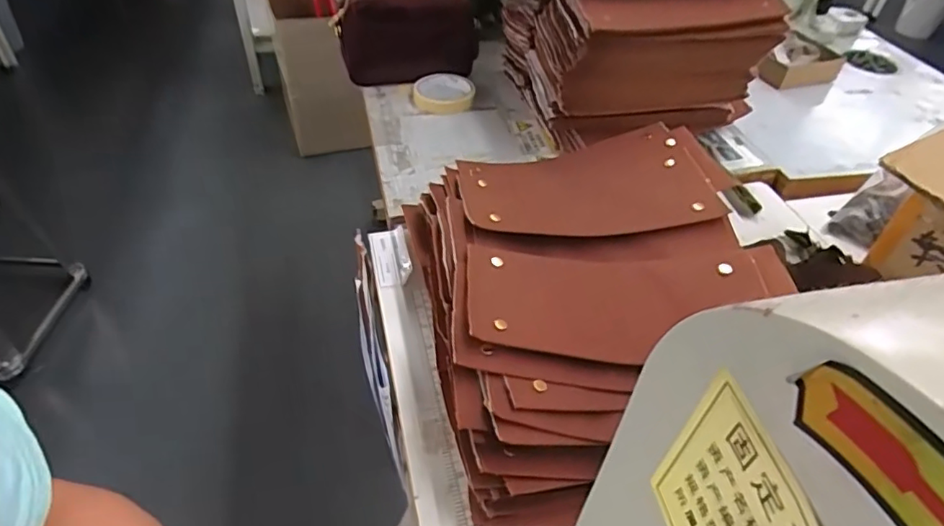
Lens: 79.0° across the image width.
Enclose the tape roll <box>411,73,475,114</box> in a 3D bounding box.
[{"bbox_3d":[-0.044,-0.254,0.861,0.088,0.027,0.088,2,45,-2],"label":"tape roll"}]

